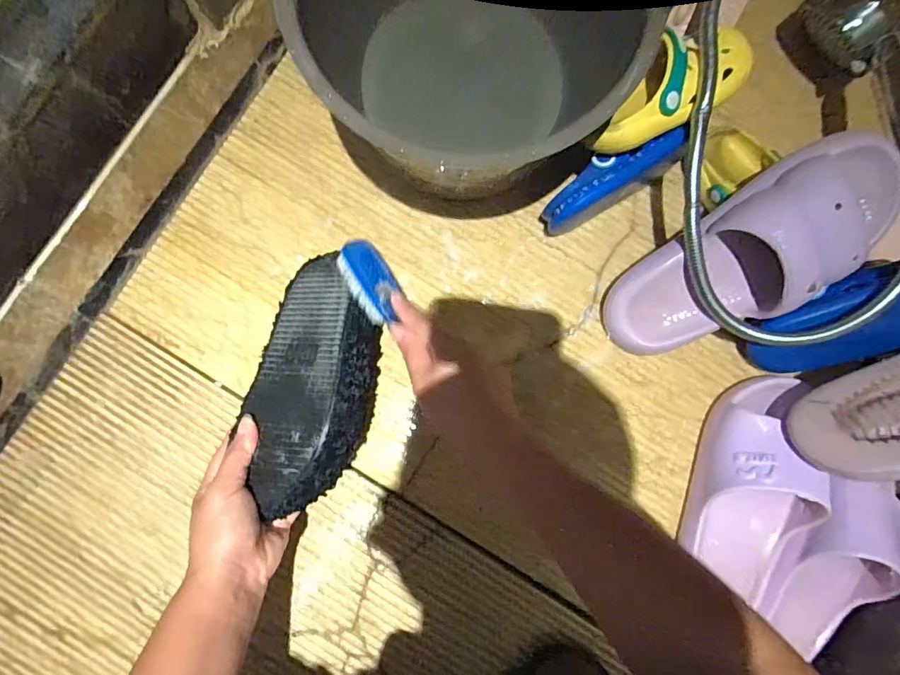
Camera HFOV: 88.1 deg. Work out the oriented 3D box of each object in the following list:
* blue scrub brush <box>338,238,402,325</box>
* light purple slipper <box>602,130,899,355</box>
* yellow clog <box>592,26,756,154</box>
[{"bbox_3d":[-0.073,-0.052,0.430,0.039,0.029,0.078,-31,86,-5],"label":"blue scrub brush"},{"bbox_3d":[0.265,-0.068,0.413,0.257,0.079,0.106,-35,86,24],"label":"light purple slipper"},{"bbox_3d":[0.194,-0.220,0.411,0.162,0.056,0.066,-27,88,-4],"label":"yellow clog"}]

